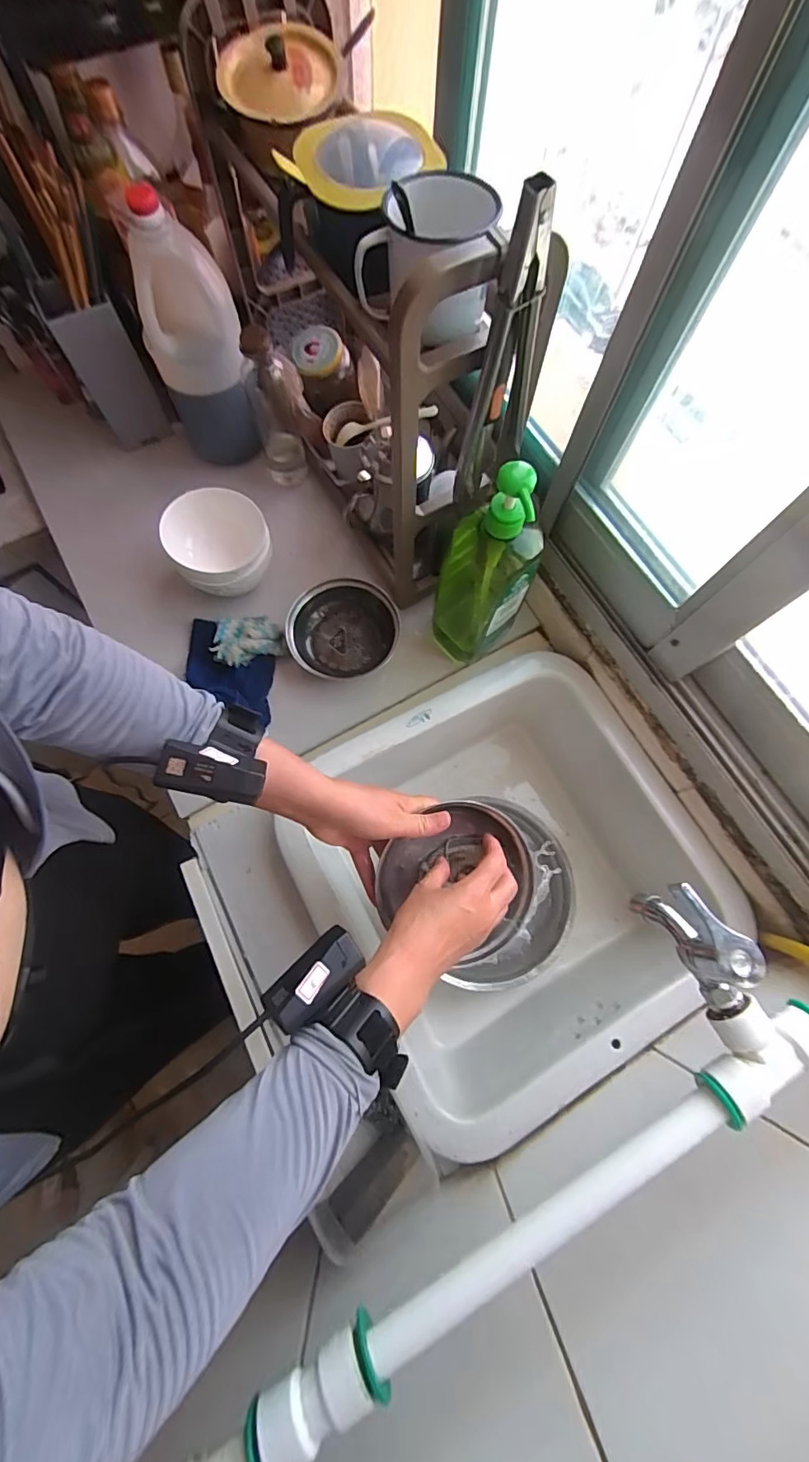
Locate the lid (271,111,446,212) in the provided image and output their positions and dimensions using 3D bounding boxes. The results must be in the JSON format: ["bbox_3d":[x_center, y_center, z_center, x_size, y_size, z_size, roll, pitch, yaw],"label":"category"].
[{"bbox_3d":[-0.033,-0.460,0.400,0.122,0.019,0.101,21,74,4],"label":"lid"}]

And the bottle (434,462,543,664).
[{"bbox_3d":[0.087,-0.175,0.555,0.100,0.282,0.070,32,75,8],"label":"bottle"}]

